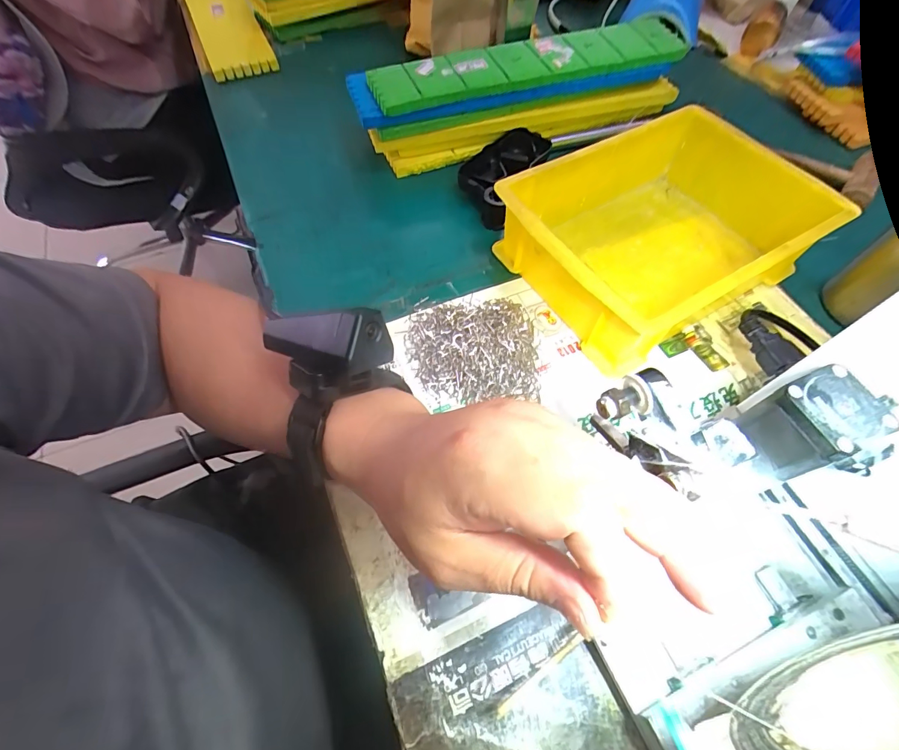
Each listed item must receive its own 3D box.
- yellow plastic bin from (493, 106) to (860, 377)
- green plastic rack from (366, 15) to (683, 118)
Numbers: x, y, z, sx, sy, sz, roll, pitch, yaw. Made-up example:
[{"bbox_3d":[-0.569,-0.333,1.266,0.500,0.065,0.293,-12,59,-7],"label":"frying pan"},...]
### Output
[{"bbox_3d":[0.179,-0.127,0.374,0.248,0.074,0.173,-27,65,-16],"label":"yellow plastic bin"},{"bbox_3d":[0.095,-0.337,0.452,0.359,0.018,0.075,-18,69,-11],"label":"green plastic rack"}]

